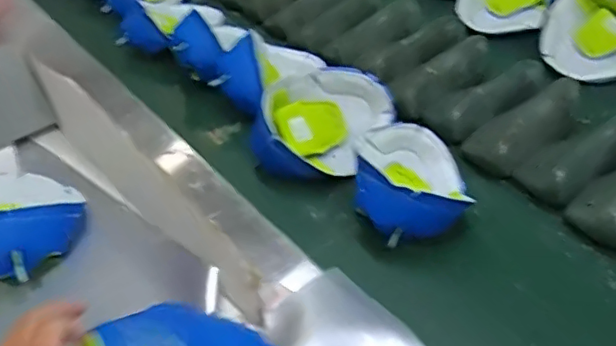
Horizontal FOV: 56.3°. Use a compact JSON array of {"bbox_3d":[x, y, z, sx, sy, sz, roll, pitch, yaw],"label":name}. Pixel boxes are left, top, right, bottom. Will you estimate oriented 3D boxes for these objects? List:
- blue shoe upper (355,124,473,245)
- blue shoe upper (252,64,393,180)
[{"bbox_3d":[0.128,0.001,0.722,0.139,0.091,0.190,0,45,6],"label":"blue shoe upper"},{"bbox_3d":[0.019,-0.068,0.814,0.198,0.104,0.117,-34,51,-25],"label":"blue shoe upper"}]

